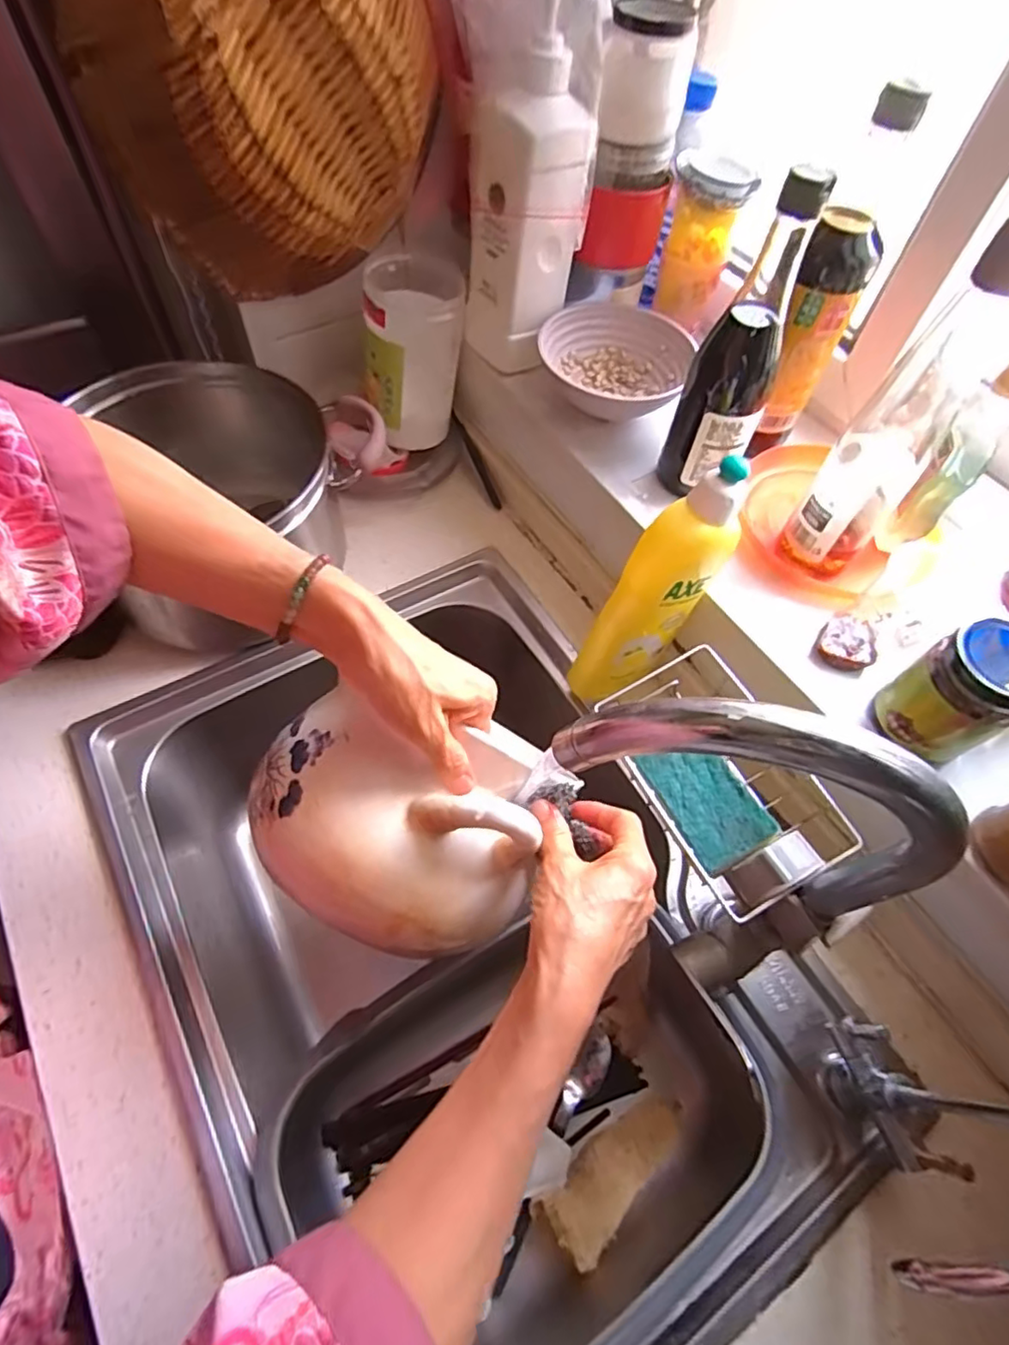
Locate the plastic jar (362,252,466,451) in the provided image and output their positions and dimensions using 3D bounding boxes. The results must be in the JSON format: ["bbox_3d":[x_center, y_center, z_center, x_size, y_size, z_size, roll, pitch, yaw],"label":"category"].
[{"bbox_3d":[-0.097,-0.345,0.667,0.100,0.159,0.127,-2,59,-5],"label":"plastic jar"}]

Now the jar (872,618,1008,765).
[{"bbox_3d":[0.310,0.013,0.416,0.068,0.085,0.065,2,59,-3],"label":"jar"}]

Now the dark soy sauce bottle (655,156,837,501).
[{"bbox_3d":[0.182,-0.242,0.482,0.065,0.233,0.054,22,60,9],"label":"dark soy sauce bottle"}]

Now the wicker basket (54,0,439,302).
[{"bbox_3d":[-0.179,-0.467,0.497,0.277,0.279,0.071,-26,64,-18],"label":"wicker basket"}]

